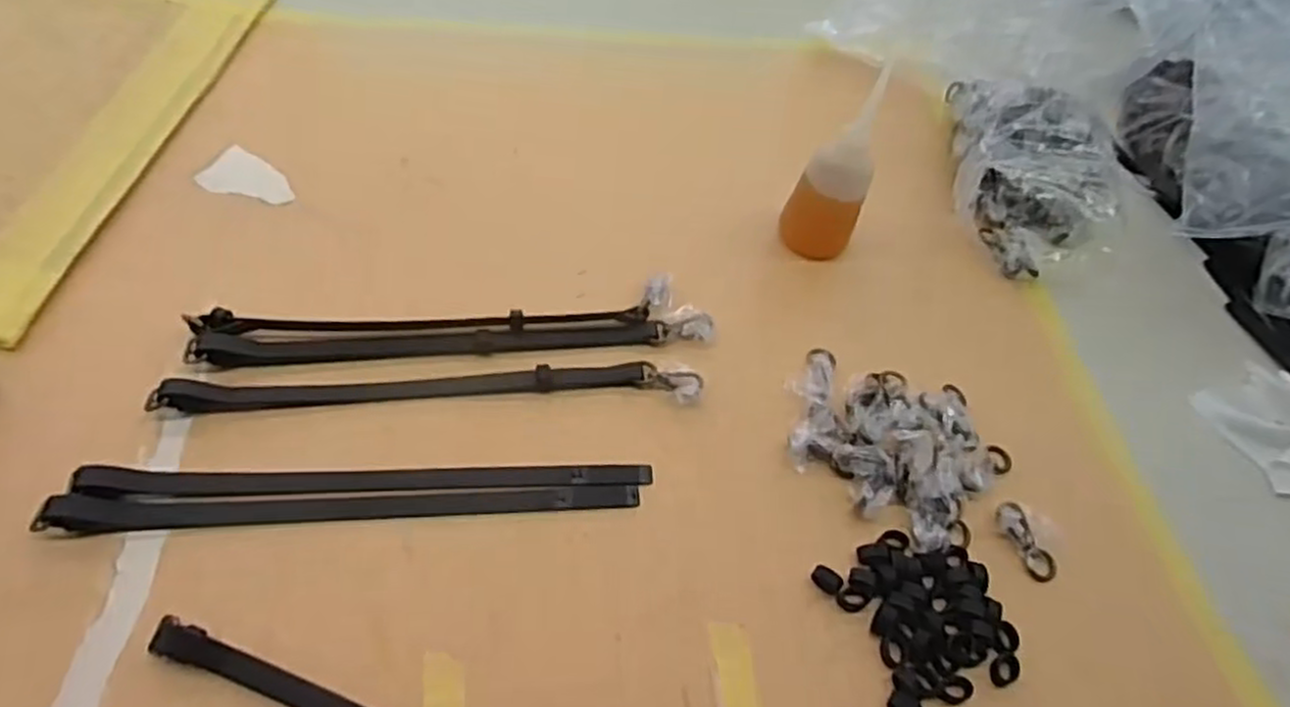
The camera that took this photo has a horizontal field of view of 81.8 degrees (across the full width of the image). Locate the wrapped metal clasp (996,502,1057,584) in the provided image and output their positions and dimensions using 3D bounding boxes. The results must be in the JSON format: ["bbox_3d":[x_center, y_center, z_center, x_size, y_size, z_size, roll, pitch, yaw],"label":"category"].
[{"bbox_3d":[0.271,0.133,0.527,0.021,0.008,0.057,-20,73,-17],"label":"wrapped metal clasp"}]

